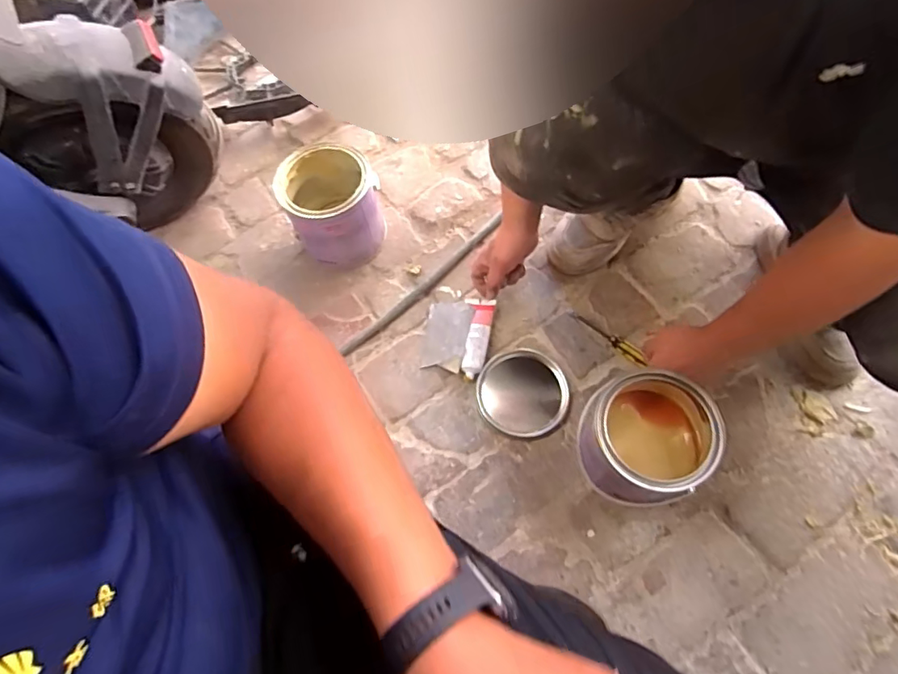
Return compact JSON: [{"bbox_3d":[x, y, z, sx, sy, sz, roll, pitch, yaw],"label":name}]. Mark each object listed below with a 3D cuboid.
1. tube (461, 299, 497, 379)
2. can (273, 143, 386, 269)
[{"bbox_3d":[0.043,-0.003,0.871,0.047,0.024,0.142,10,68,7],"label":"tube"},{"bbox_3d":[-0.205,-0.234,0.923,0.152,0.154,0.177,-33,69,-10],"label":"can"}]

